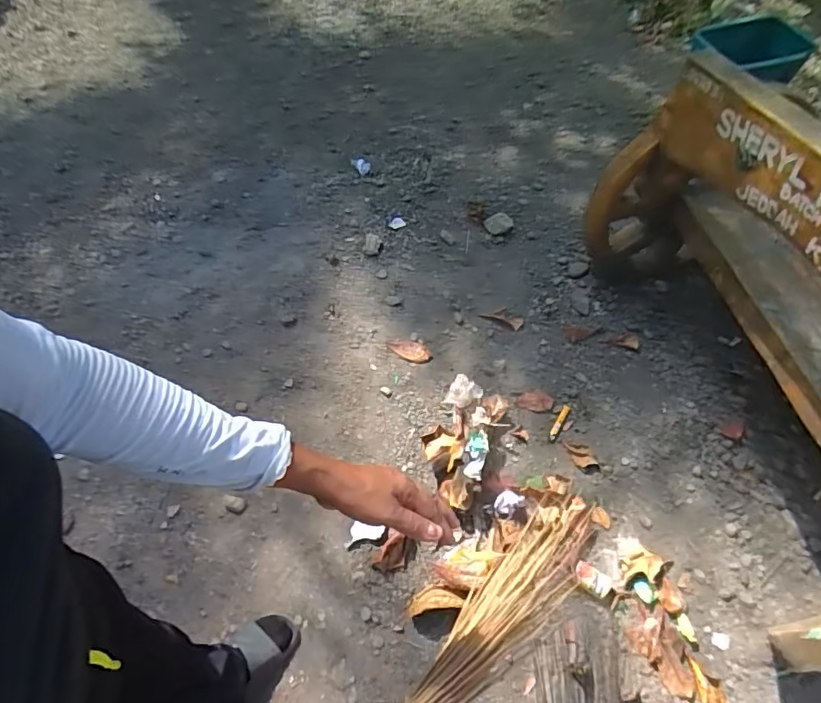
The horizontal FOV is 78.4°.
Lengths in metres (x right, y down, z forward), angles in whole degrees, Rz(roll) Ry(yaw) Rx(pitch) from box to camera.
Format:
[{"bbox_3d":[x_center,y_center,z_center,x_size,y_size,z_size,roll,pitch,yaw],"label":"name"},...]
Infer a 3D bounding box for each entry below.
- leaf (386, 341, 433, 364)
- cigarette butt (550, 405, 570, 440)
[{"bbox_3d":[0.000,-0.005,1.591,0.145,0.015,0.071,18,61,11],"label":"leaf"},{"bbox_3d":[0.433,0.204,1.460,0.022,0.013,0.126,26,56,21],"label":"cigarette butt"}]

